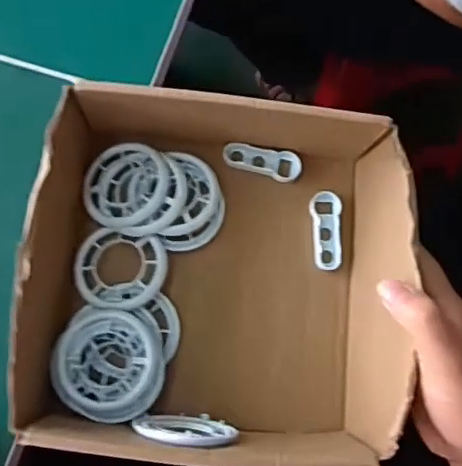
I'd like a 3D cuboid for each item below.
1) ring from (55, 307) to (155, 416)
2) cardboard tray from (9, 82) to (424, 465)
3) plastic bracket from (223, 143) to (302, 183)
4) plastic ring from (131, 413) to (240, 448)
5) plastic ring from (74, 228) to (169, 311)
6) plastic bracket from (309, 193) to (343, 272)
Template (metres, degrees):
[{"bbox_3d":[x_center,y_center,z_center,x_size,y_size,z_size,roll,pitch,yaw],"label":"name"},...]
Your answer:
[{"bbox_3d":[-0.072,0.074,0.339,0.056,0.007,0.056,0,72,1],"label":"ring"},{"bbox_3d":[-0.004,0.022,0.346,0.201,0.081,0.201,5,75,2],"label":"cardboard tray"},{"bbox_3d":[0.021,-0.047,0.389,0.051,0.009,0.021,7,76,2],"label":"plastic bracket"},{"bbox_3d":[-0.025,0.111,0.332,0.056,0.056,0.014,1,75,1],"label":"plastic ring"},{"bbox_3d":[-0.068,0.023,0.361,0.056,0.011,0.049,9,76,3],"label":"plastic ring"},{"bbox_3d":[0.062,-0.002,0.383,0.020,0.006,0.051,0,75,0],"label":"plastic bracket"}]

